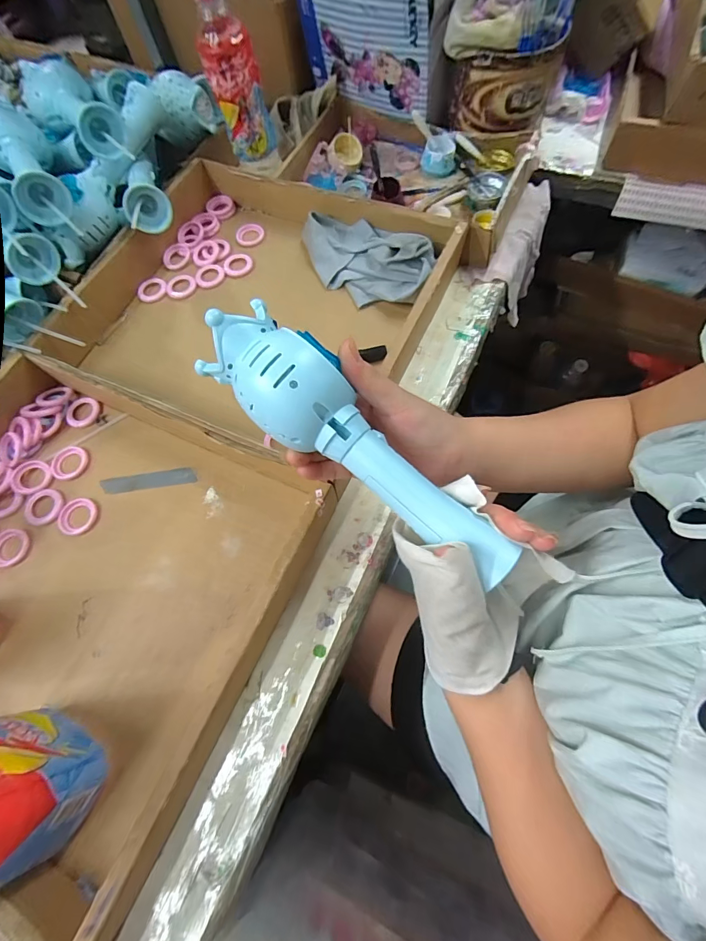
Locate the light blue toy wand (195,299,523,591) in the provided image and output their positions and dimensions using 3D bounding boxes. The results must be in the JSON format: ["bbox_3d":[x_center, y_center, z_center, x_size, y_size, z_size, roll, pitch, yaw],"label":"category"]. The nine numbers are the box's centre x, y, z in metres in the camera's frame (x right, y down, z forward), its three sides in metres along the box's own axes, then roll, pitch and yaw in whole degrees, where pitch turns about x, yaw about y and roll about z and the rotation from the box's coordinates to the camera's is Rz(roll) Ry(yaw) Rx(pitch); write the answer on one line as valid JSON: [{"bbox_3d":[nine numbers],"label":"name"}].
[{"bbox_3d":[0.002,-0.018,0.248,0.224,0.042,0.061,39,76,1],"label":"light blue toy wand"}]

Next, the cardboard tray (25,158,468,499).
[{"bbox_3d":[-0.113,-0.194,0.468,0.383,0.073,0.349,21,71,11],"label":"cardboard tray"}]

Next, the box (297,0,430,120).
[{"bbox_3d":[0.010,-0.527,0.493,0.176,0.127,0.024,25,72,12],"label":"box"}]

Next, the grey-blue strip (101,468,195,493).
[{"bbox_3d":[-0.210,0.011,0.411,0.097,0.004,0.019,-8,63,1],"label":"grey-blue strip"}]

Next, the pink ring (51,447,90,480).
[{"bbox_3d":[-0.299,-0.008,0.422,0.036,0.004,0.037,-1,68,3],"label":"pink ring"}]

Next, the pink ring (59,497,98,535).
[{"bbox_3d":[-0.274,0.045,0.398,0.039,0.004,0.037,-1,68,3],"label":"pink ring"}]

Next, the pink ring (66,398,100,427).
[{"bbox_3d":[-0.301,-0.065,0.445,0.041,0.004,0.036,22,71,11],"label":"pink ring"}]

